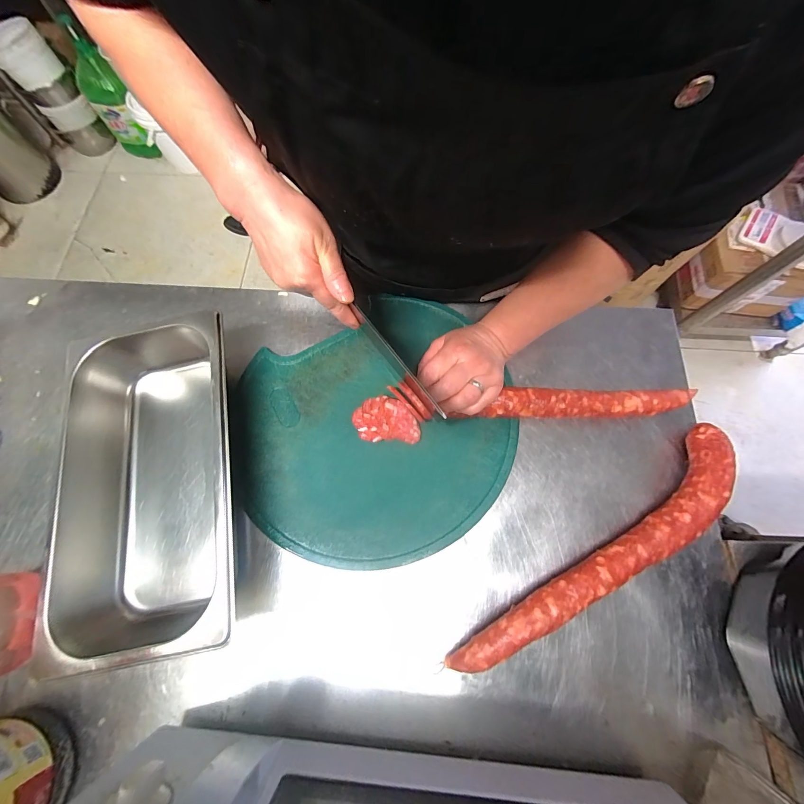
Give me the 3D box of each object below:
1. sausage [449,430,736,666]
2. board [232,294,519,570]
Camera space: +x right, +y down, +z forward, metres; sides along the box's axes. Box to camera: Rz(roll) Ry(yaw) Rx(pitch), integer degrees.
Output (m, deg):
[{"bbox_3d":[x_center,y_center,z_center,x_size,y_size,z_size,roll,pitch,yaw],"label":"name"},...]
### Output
[{"bbox_3d":[0.202,0.155,0.335,0.365,0.044,0.062,-36,75,-11],"label":"sausage"},{"bbox_3d":[-0.036,0.034,0.394,0.299,0.014,0.285,-25,73,-7],"label":"board"}]

